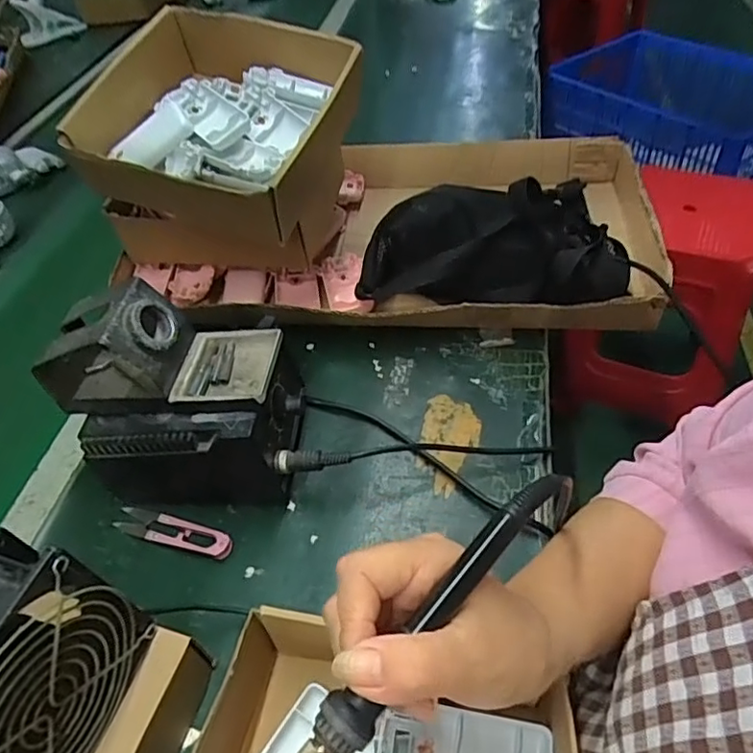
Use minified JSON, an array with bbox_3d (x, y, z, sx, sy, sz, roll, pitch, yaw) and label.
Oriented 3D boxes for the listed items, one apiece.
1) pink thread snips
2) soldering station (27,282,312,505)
[{"bbox_3d":[-0.159,0.121,0.456,0.102,0.010,0.023,11,51,16],"label":"pink thread snips"},{"bbox_3d":[-0.151,0.016,0.447,0.171,0.156,0.110,-6,48,1],"label":"soldering station"}]

